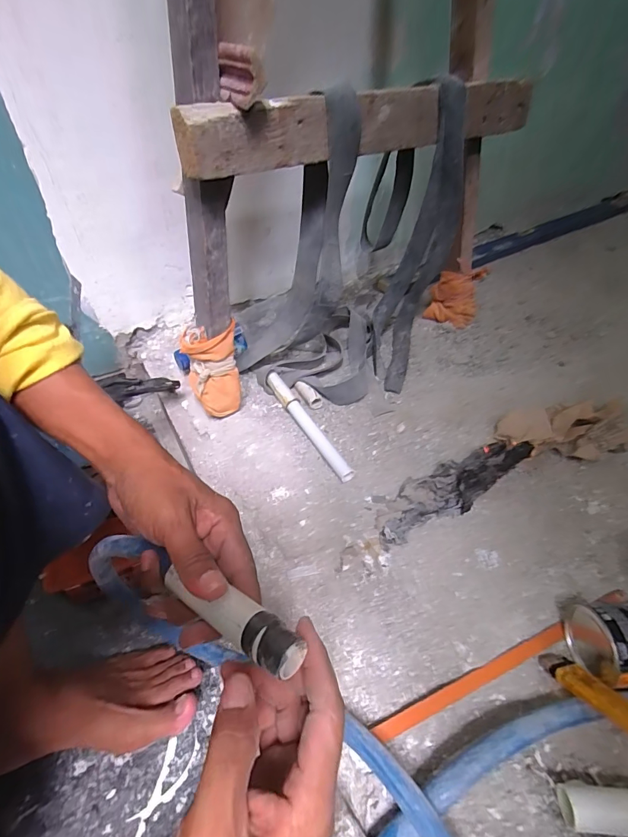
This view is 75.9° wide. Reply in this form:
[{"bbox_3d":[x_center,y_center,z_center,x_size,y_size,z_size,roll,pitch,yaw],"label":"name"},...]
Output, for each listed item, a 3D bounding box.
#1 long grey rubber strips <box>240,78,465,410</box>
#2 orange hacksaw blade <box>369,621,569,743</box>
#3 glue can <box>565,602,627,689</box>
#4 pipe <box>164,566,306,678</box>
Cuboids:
[{"bbox_3d":[0.049,-0.229,0.575,0.237,0.353,0.249,19,49,18],"label":"long grey rubber strips"},{"bbox_3d":[0.148,0.237,0.366,0.206,0.008,0.013,-17,48,-15],"label":"orange hacksaw blade"},{"bbox_3d":[0.282,0.200,0.361,0.082,0.063,0.067,-3,46,-2],"label":"glue can"},{"bbox_3d":[-0.057,0.126,0.259,0.116,0.020,0.026,8,43,36],"label":"pipe"}]

